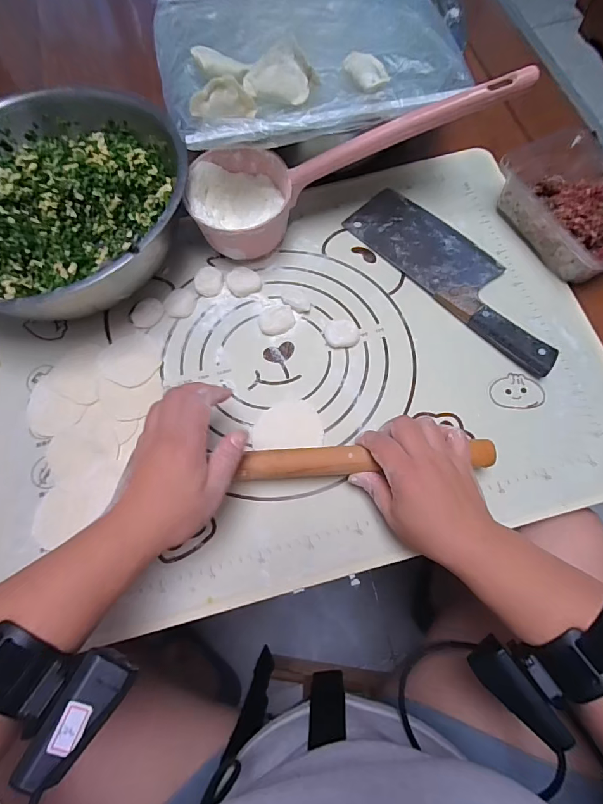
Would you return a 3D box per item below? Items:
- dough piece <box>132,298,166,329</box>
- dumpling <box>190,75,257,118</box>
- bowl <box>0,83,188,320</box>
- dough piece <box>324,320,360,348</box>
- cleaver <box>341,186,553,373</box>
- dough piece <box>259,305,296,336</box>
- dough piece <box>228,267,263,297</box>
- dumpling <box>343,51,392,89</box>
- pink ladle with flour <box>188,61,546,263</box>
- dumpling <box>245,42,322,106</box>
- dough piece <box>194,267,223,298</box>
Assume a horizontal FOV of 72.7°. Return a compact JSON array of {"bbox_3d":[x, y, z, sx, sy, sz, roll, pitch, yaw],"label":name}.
[{"bbox_3d":[-0.178,-0.103,0.474,0.032,0.006,0.038,43,77,14],"label":"dough piece"},{"bbox_3d":[-0.076,-0.289,0.390,0.062,0.028,0.019,-2,71,1],"label":"dumpling"},{"bbox_3d":[-0.262,-0.216,0.470,0.293,0.105,0.273,0,71,1],"label":"bowl"},{"bbox_3d":[0.045,-0.075,0.450,0.038,0.014,0.028,4,71,3],"label":"dough piece"},{"bbox_3d":[0.178,-0.151,0.471,0.087,0.019,0.285,-40,75,-11],"label":"cleaver"},{"bbox_3d":[-0.028,-0.094,0.458,0.039,0.018,0.032,0,71,2],"label":"dough piece"},{"bbox_3d":[-0.067,-0.141,0.478,0.037,0.013,0.034,0,71,1],"label":"dough piece"},{"bbox_3d":[0.068,-0.332,0.408,0.036,0.012,0.045,-27,73,-8],"label":"dumpling"},{"bbox_3d":[0.053,-0.253,0.431,0.340,0.085,0.112,-13,67,16],"label":"pink ladle with flour"},{"bbox_3d":[-0.020,-0.325,0.404,0.063,0.026,0.049,16,72,7],"label":"dumpling"},{"bbox_3d":[-0.109,-0.142,0.482,0.031,0.009,0.039,0,71,1],"label":"dough piece"}]

